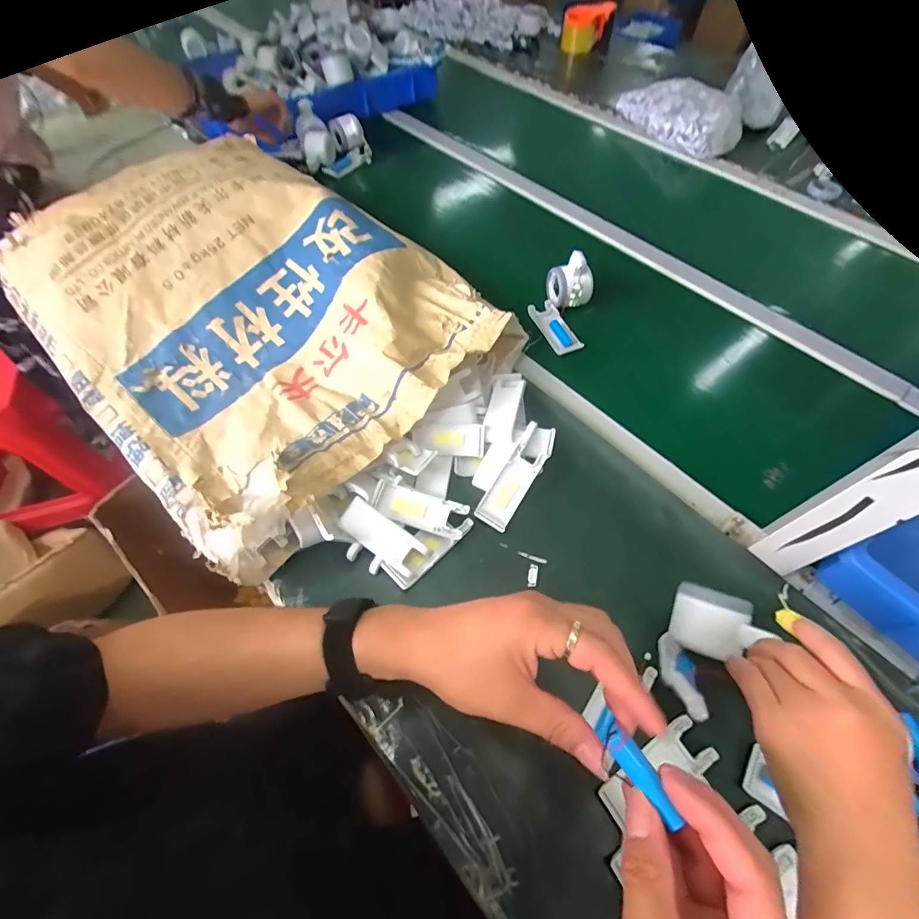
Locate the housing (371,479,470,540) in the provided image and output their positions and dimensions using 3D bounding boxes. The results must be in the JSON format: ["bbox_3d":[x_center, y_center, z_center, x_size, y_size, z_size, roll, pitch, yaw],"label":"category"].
[{"bbox_3d":[-0.044,0.055,0.483,0.102,0.019,0.037,14,61,9],"label":"housing"}]

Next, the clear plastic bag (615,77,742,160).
[{"bbox_3d":[0.485,-0.752,0.959,0.142,0.072,0.267,-23,62,-12],"label":"clear plastic bag"}]

